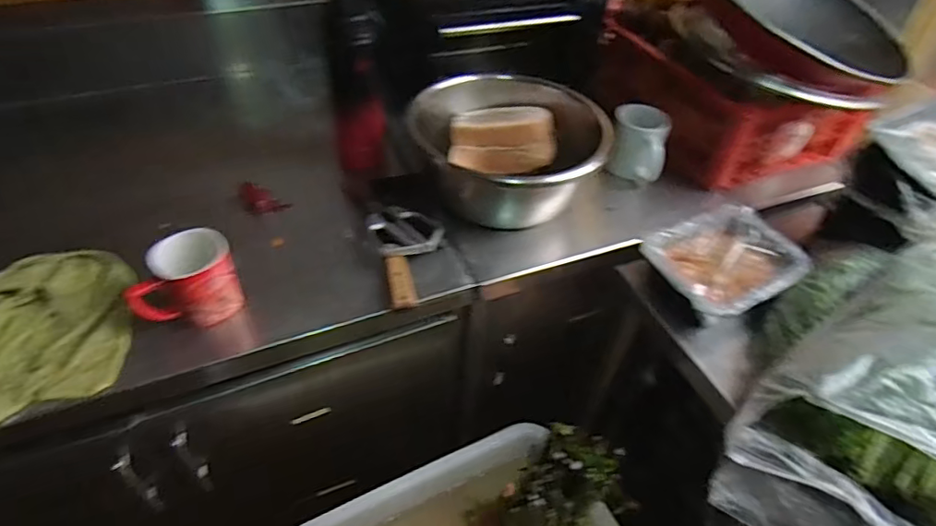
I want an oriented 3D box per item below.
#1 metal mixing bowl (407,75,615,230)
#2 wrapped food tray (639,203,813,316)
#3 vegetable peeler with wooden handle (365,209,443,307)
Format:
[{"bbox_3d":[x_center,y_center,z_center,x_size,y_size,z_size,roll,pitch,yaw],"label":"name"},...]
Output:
[{"bbox_3d":[0.061,-0.181,0.844,0.279,0.141,0.279,3,46,-3],"label":"metal mixing bowl"},{"bbox_3d":[0.345,-0.007,0.725,0.204,0.034,0.156,-19,51,-22],"label":"wrapped food tray"},{"bbox_3d":[-0.073,-0.018,0.725,0.093,0.022,0.177,-11,49,-16],"label":"vegetable peeler with wooden handle"}]

